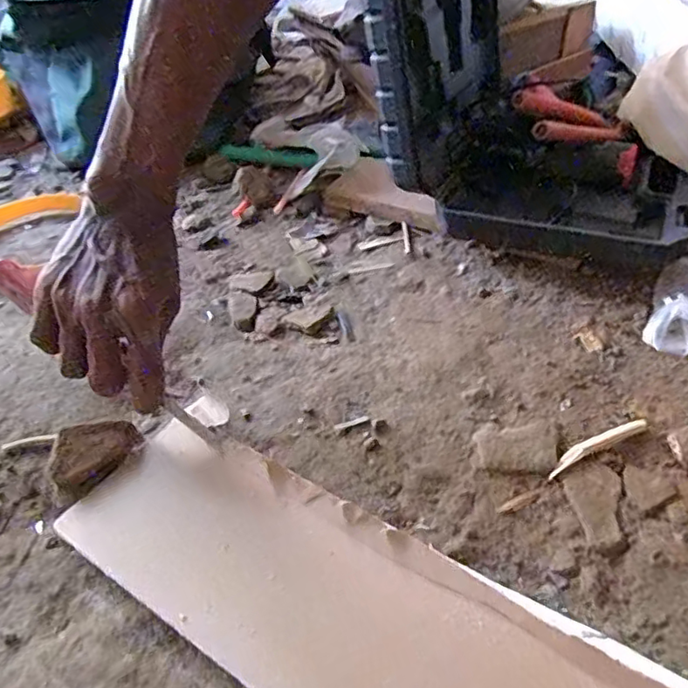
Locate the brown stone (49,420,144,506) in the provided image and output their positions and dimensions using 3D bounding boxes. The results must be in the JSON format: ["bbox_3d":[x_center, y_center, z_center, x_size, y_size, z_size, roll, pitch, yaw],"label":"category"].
[{"bbox_3d":[-0.169,0.073,0.392,0.036,0.024,0.065,28,49,29],"label":"brown stone"}]

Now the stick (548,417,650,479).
[{"bbox_3d":[0.183,0.072,0.422,0.093,0.006,0.012,-19,44,-20],"label":"stick"}]

